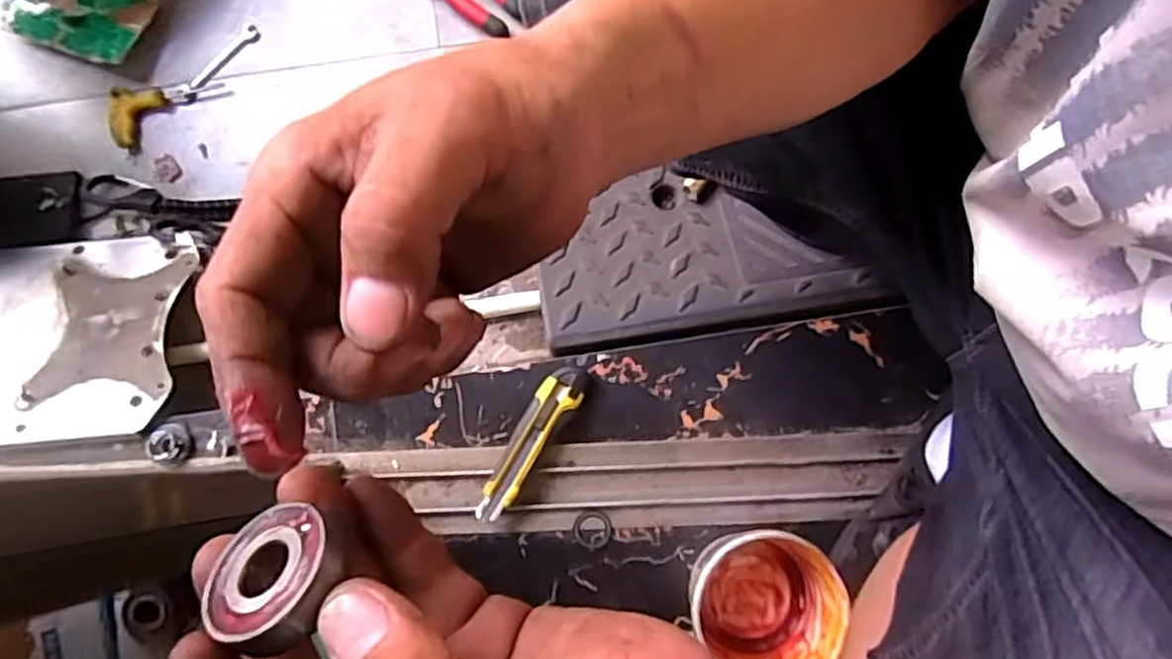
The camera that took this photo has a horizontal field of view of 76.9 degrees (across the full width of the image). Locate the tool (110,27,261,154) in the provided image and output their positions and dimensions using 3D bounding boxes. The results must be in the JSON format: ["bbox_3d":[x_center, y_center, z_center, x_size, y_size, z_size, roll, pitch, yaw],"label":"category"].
[{"bbox_3d":[-0.444,-0.271,0.826,0.188,0.020,0.070,-28,82,-5],"label":"tool"}]

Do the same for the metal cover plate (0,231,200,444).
[{"bbox_3d":[-0.612,0.011,0.732,0.409,0.013,0.224,-6,60,0],"label":"metal cover plate"}]

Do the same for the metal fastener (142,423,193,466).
[{"bbox_3d":[-0.389,0.106,0.683,0.039,0.013,0.038,0,77,1],"label":"metal fastener"}]

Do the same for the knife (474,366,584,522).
[{"bbox_3d":[-0.048,0.103,0.674,0.039,0.027,0.154,28,79,8],"label":"knife"}]

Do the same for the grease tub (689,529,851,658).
[{"bbox_3d":[0.148,0.222,0.612,0.108,0.103,0.105,0,80,-1],"label":"grease tub"}]

